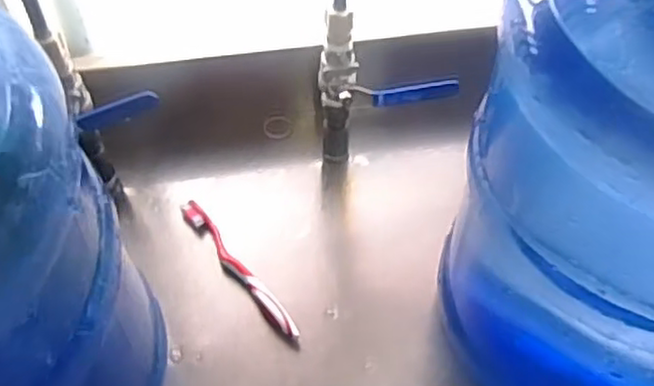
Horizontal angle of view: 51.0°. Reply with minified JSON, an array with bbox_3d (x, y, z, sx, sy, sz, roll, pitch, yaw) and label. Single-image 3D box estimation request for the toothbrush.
[{"bbox_3d":[-0.086,0.073,0.666,0.020,0.019,0.179,-33,61,-23],"label":"toothbrush"}]

